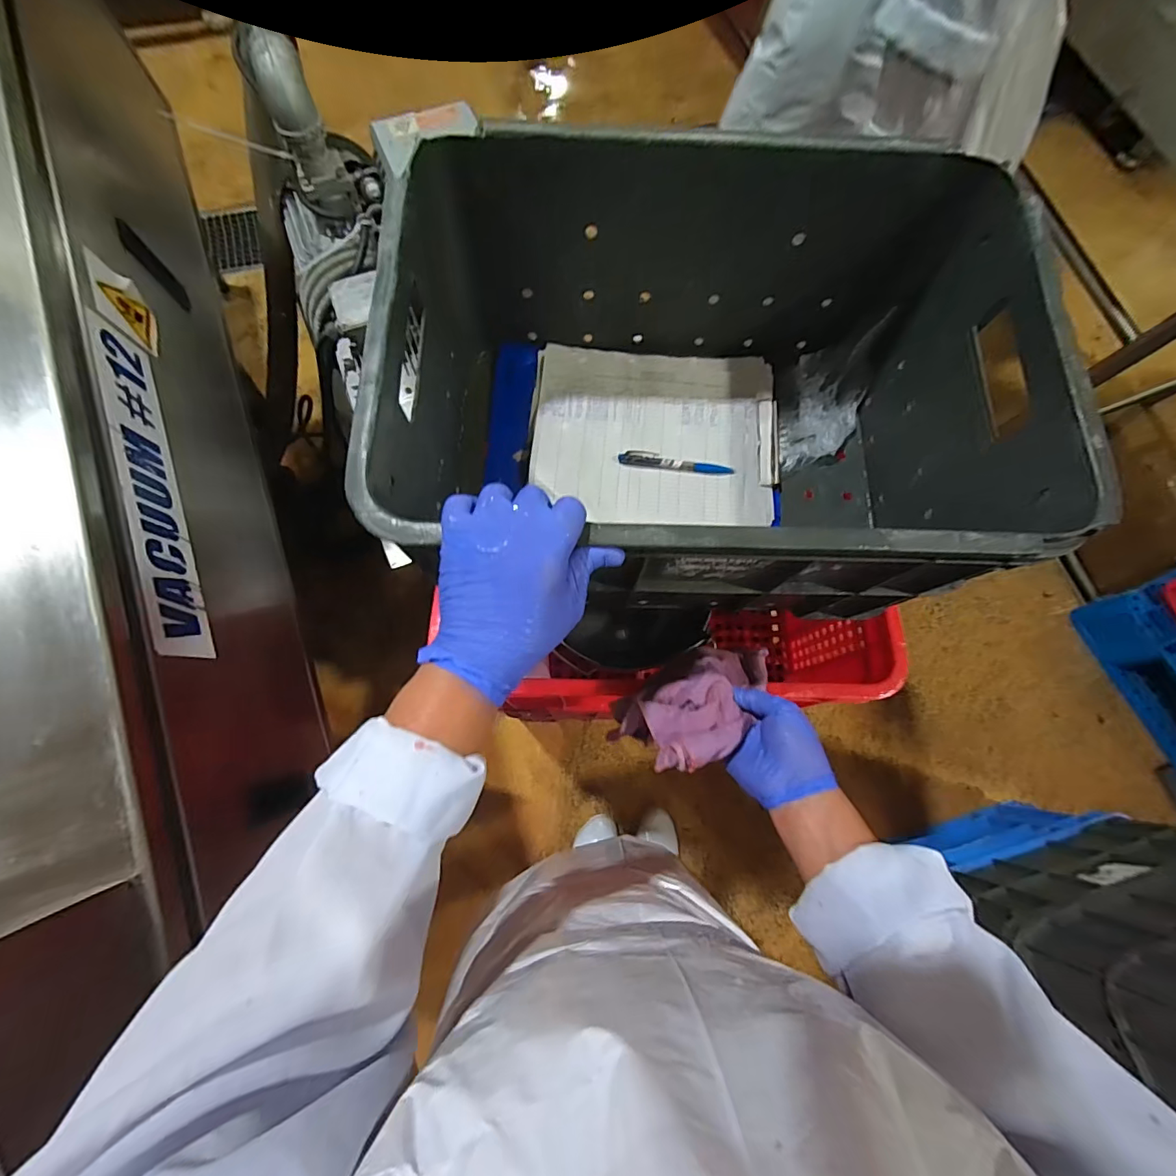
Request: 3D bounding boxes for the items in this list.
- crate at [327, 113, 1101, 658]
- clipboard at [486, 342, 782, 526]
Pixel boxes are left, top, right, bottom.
[{"bbox_3d":[0.101,-0.164,0.469,0.494,0.256,0.358,1,70,0],"label":"crate"},{"bbox_3d":[0.057,-0.184,0.594,0.337,0.027,0.221,3,70,1],"label":"clipboard"}]

